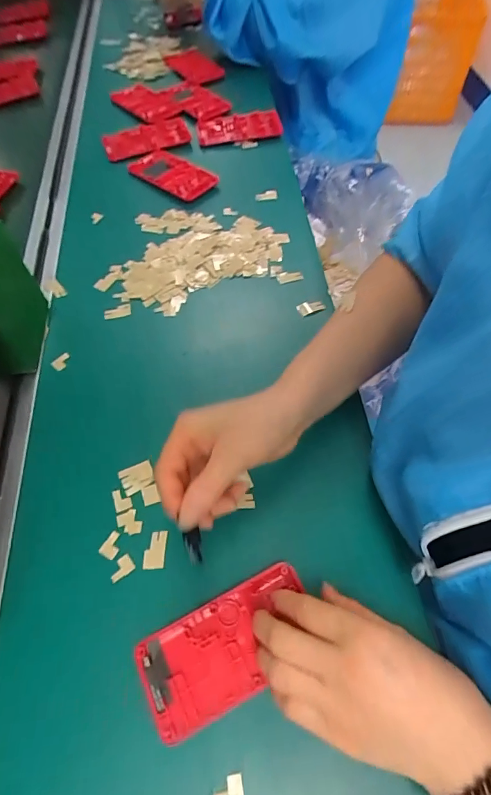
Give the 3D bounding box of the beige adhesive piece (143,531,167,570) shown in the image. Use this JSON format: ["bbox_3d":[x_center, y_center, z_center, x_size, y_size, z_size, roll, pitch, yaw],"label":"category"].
[{"bbox_3d":[-0.070,0.117,0.326,0.017,0.004,0.028,1,58,0],"label":"beige adhesive piece"}]

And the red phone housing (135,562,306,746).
[{"bbox_3d":[-0.010,0.169,0.288,0.121,0.010,0.062,-24,62,-15],"label":"red phone housing"}]

